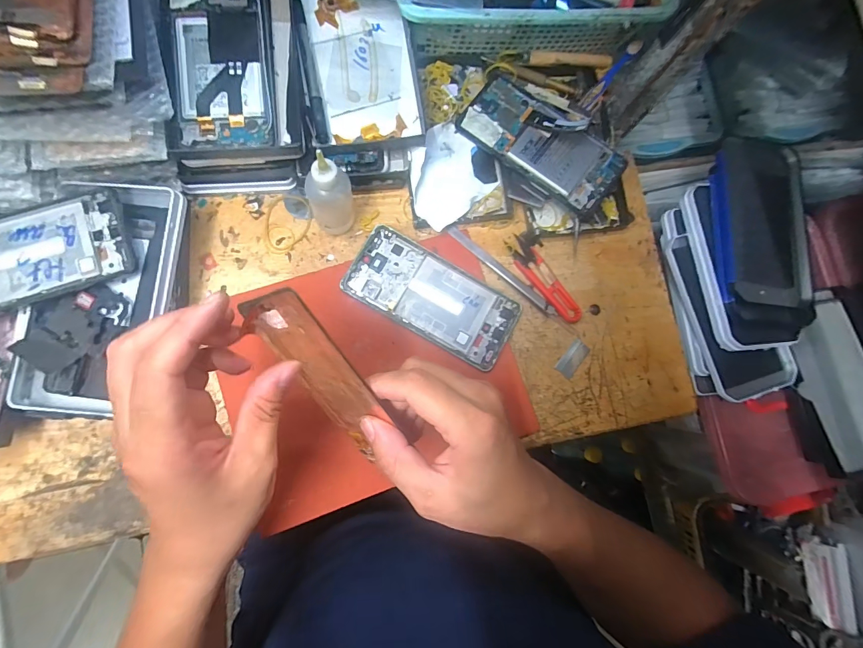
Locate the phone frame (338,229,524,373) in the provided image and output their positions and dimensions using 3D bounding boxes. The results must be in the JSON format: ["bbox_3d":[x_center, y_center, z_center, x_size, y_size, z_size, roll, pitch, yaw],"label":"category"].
[{"bbox_3d":[0.002,-0.025,0.355,0.159,0.013,0.071,31,81,-5],"label":"phone frame"}]

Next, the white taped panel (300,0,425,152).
[{"bbox_3d":[-0.062,-0.234,0.344,0.091,0.013,0.151,-10,88,-6],"label":"white taped panel"}]

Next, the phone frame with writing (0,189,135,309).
[{"bbox_3d":[-0.316,-0.052,0.297,0.151,0.009,0.069,-19,88,-10],"label":"phone frame with writing"}]

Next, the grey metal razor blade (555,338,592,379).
[{"bbox_3d":[0.136,0.033,0.367,0.019,0.005,0.037,36,81,-4],"label":"grey metal razor blade"}]

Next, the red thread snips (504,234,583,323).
[{"bbox_3d":[0.111,-0.044,0.376,0.026,0.016,0.099,-33,91,-10],"label":"red thread snips"}]

